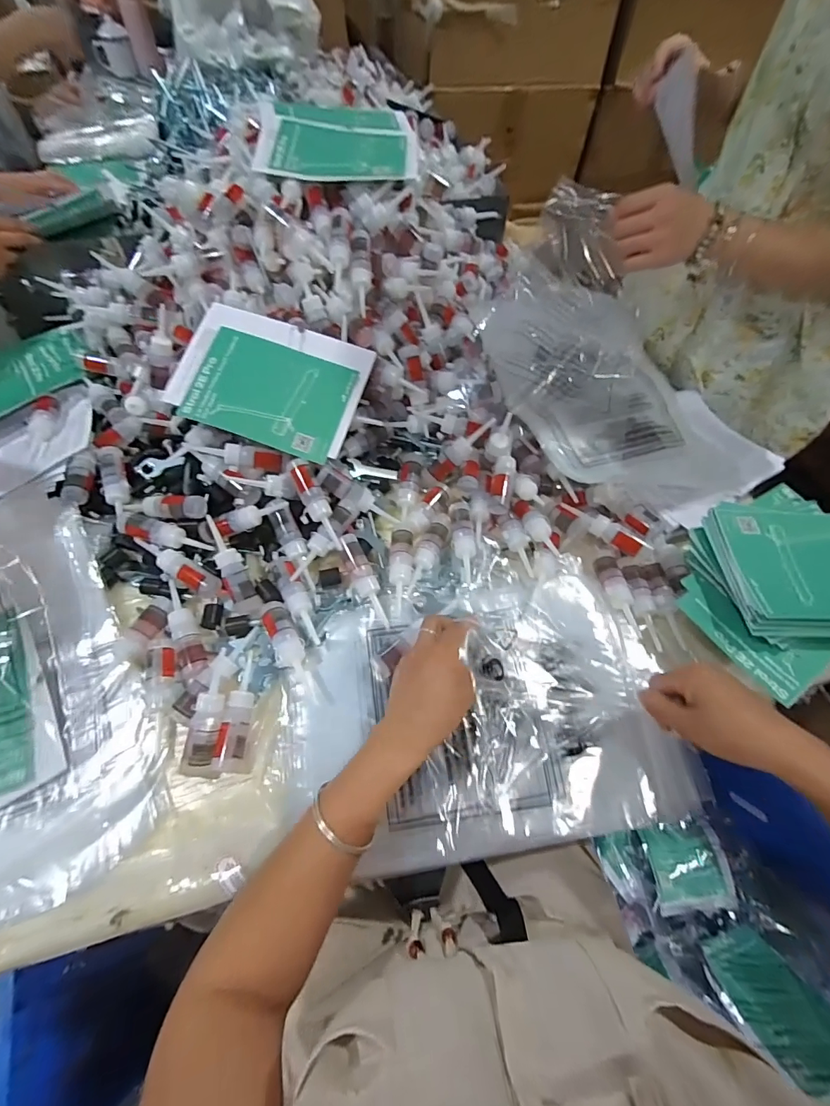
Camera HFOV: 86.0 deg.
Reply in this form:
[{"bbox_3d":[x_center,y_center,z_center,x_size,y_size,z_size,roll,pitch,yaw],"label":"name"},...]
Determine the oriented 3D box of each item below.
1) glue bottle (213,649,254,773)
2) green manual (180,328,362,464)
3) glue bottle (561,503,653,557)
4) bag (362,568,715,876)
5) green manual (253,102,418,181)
[{"bbox_3d":[-0.169,0.150,0.424,0.030,0.022,0.107,-2,59,-3],"label":"glue bottle"},{"bbox_3d":[-0.165,-0.184,0.515,0.173,0.010,0.116,18,78,-1],"label":"green manual"},{"bbox_3d":[0.217,-0.030,0.511,0.103,0.022,0.019,39,65,19],"label":"glue bottle"},{"bbox_3d":[0.113,0.147,0.449,0.322,0.048,0.244,-10,60,-8],"label":"bag"},{"bbox_3d":[-0.106,-0.570,0.612,0.207,0.012,0.192,-2,64,-7],"label":"green manual"}]

